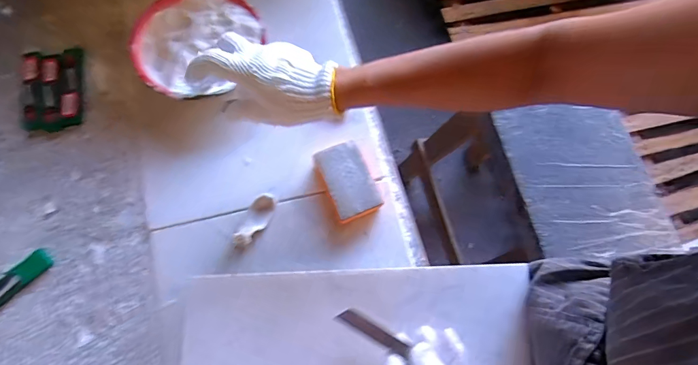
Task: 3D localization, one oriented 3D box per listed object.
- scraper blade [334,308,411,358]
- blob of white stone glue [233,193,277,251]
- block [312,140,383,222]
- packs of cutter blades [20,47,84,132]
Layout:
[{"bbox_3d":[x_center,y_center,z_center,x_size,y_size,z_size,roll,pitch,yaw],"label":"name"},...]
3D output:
[{"bbox_3d":[0.025,0.154,0.401,0.080,0.008,0.016,29,74,0],"label":"scraper blade"},{"bbox_3d":[-0.114,0.047,0.471,0.029,0.027,0.074,22,73,5],"label":"blob of white stone glue"},{"bbox_3d":[-0.003,-0.002,0.489,0.056,0.033,0.092,-22,78,-10],"label":"block"},{"bbox_3d":[-0.406,-0.129,0.527,0.080,0.016,0.118,-12,74,-6],"label":"packs of cutter blades"}]

